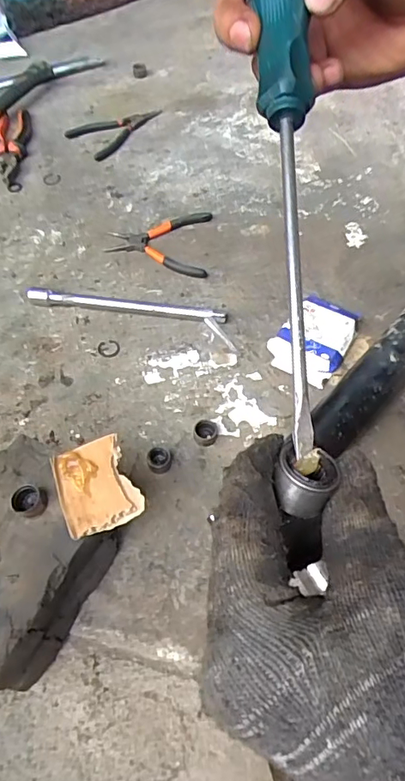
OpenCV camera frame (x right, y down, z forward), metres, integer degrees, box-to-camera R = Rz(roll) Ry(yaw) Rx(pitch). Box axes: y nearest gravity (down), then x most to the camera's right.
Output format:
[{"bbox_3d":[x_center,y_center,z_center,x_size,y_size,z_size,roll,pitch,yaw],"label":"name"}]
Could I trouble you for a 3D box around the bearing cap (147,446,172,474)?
[{"bbox_3d":[-0.045,0.071,0.519,0.025,0.019,0.027,-1,58,1],"label":"bearing cap"}]

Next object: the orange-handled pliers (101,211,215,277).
[{"bbox_3d":[-0.060,-0.198,0.665,0.133,0.006,0.109,1,59,3],"label":"orange-handled pliers"}]

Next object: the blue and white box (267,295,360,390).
[{"bbox_3d":[0.133,-0.061,0.591,0.079,0.032,0.106,34,65,20],"label":"blue and white box"}]

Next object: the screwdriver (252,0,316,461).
[{"bbox_3d":[0.038,-0.089,0.210,0.021,0.025,0.228,-2,80,-1],"label":"screwdriver"}]

